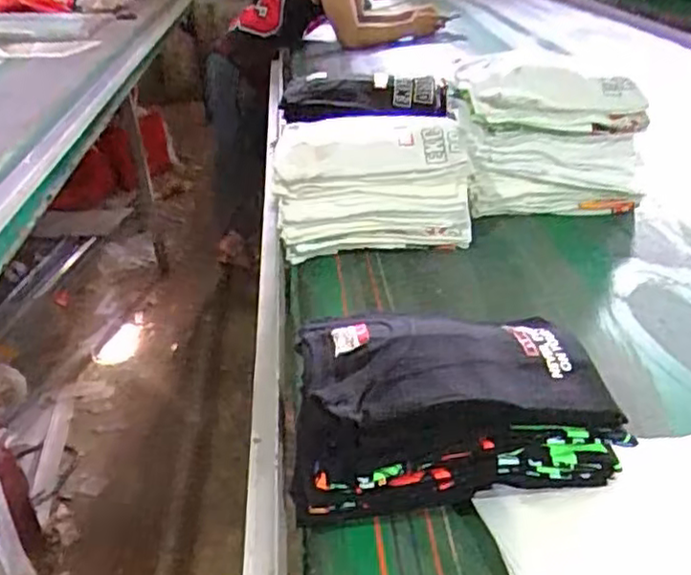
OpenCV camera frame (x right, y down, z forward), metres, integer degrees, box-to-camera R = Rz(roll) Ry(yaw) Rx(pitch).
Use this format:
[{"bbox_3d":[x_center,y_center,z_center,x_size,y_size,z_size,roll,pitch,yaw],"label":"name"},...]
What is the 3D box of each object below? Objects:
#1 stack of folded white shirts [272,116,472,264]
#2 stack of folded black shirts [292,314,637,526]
[{"bbox_3d":[0.043,-0.169,1.140,0.303,0.173,0.193,-3,30,2],"label":"stack of folded white shirts"},{"bbox_3d":[0.105,0.105,0.698,0.305,0.114,0.229,-2,30,4],"label":"stack of folded black shirts"}]

